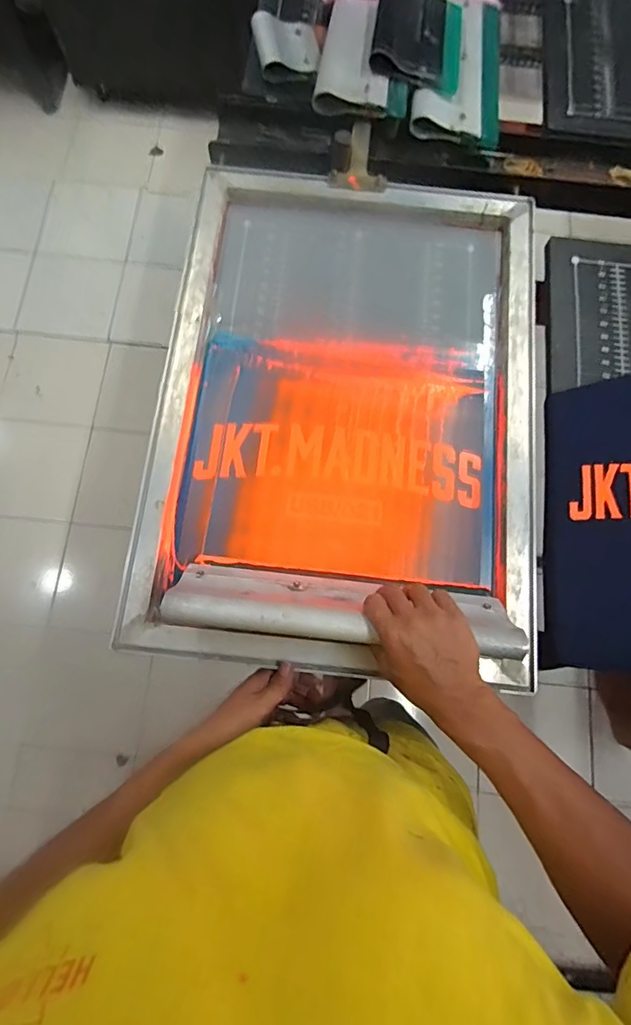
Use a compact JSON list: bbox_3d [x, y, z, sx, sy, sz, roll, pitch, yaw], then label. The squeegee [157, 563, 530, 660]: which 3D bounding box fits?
[{"bbox_3d":[0.029,0.104,0.500,0.343,0.111,0.038,5,110,-2],"label":"squeegee"}]

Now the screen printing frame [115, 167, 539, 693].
[{"bbox_3d":[0.044,-0.139,0.618,0.450,0.043,0.641,6,75,0],"label":"screen printing frame"}]

